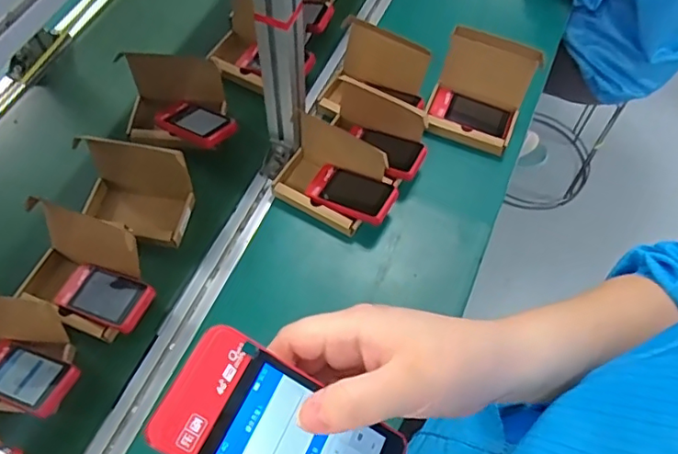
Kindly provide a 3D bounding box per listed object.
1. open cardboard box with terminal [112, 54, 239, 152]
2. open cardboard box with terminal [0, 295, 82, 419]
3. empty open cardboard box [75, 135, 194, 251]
[{"bbox_3d":[-0.254,-0.192,0.869,0.188,0.100,0.113,11,57,7],"label":"open cardboard box with terminal"},{"bbox_3d":[-0.400,0.145,0.658,0.185,0.088,0.124,6,57,4],"label":"open cardboard box with terminal"},{"bbox_3d":[-0.292,-0.050,0.777,0.163,0.116,0.094,17,58,11],"label":"empty open cardboard box"}]

